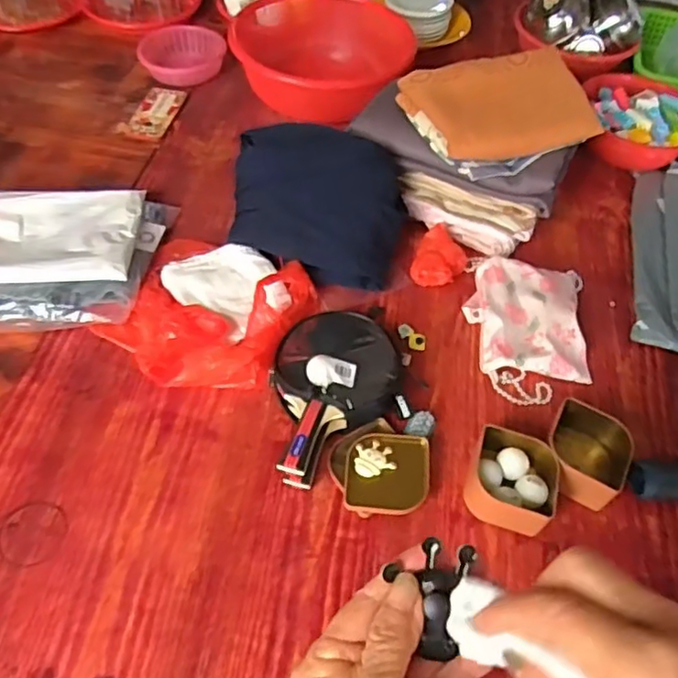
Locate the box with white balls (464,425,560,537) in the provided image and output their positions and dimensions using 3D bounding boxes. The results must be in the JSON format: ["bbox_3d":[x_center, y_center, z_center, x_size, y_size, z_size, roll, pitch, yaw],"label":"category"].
[{"bbox_3d":[0.211,0.170,0.774,0.101,0.052,0.110,19,54,11],"label":"box with white balls"}]

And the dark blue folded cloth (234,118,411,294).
[{"bbox_3d":[-0.034,-0.203,0.990,0.261,0.066,0.230,9,87,12],"label":"dark blue folded cloth"}]

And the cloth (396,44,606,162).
[{"bbox_3d":[0.245,-0.365,0.986,0.264,0.065,0.198,-10,54,-11],"label":"cloth"}]

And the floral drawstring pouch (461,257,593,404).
[{"bbox_3d":[0.276,-0.022,0.930,0.175,0.040,0.247,7,53,2],"label":"floral drawstring pouch"}]

